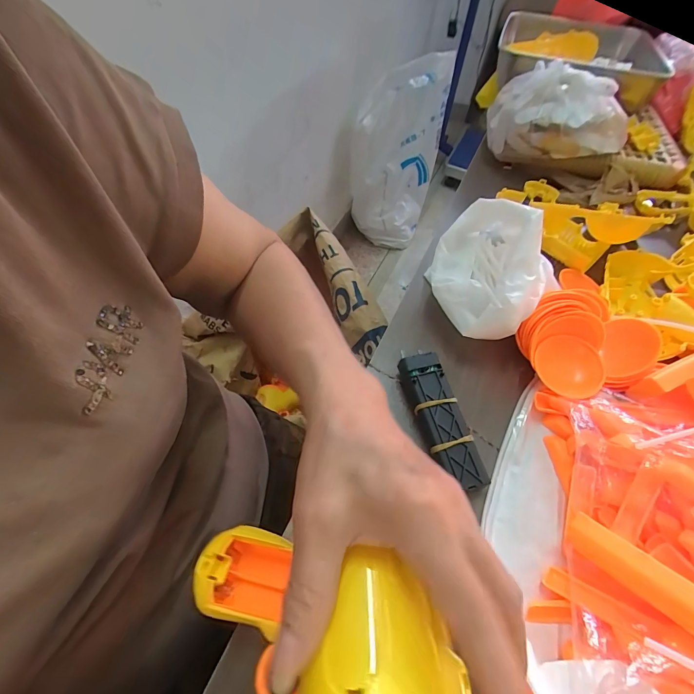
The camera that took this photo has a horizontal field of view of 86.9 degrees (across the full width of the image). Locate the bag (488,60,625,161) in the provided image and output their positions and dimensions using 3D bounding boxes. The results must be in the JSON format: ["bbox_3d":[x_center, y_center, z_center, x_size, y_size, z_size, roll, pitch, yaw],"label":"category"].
[{"bbox_3d":[0.277,-0.304,0.501,0.109,0.107,0.165,-34,65,-25],"label":"bag"}]

